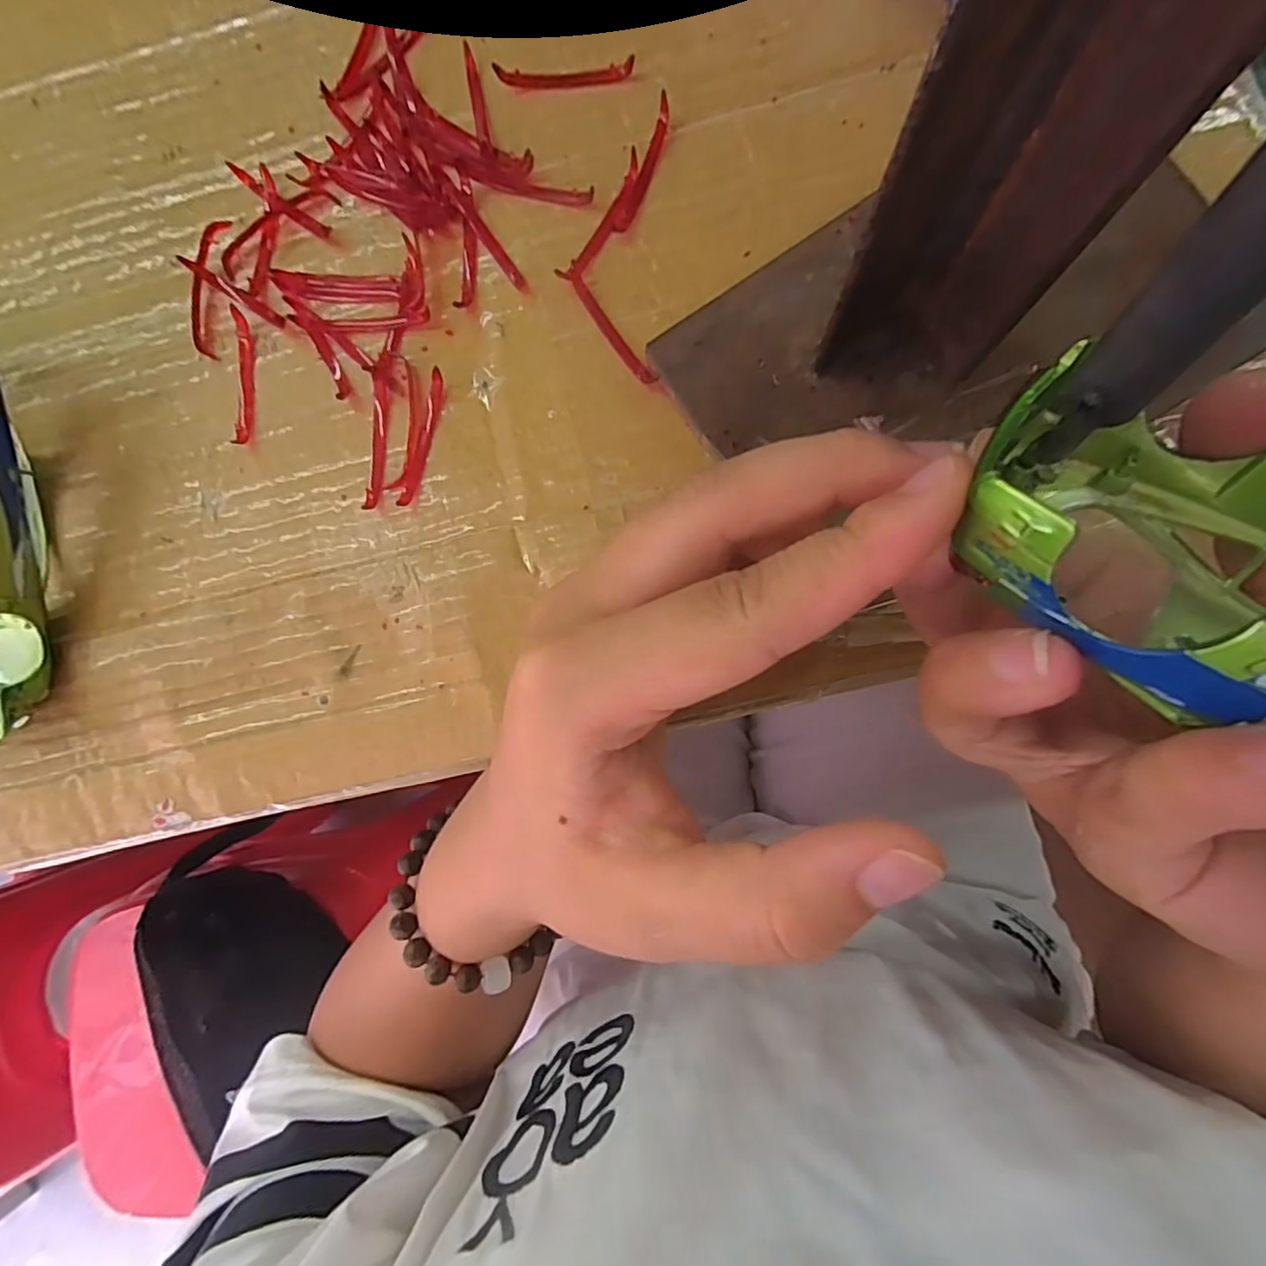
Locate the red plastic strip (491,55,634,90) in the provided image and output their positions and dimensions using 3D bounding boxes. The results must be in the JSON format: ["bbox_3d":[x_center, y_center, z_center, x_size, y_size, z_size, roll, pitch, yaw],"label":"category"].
[{"bbox_3d":[-0.022,-0.182,0.196,0.044,0.007,0.005,0,87,4],"label":"red plastic strip"}]

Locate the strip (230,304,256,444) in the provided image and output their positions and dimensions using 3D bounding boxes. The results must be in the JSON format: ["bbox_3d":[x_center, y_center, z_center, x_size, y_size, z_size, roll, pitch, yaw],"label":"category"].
[{"bbox_3d":[-0.128,-0.084,0.199,0.006,0.005,0.043,0,87,4],"label":"strip"}]

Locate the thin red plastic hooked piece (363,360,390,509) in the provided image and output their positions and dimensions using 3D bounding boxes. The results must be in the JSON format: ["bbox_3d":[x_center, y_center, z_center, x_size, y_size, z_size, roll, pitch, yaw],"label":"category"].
[{"bbox_3d":[-0.083,-0.064,0.195,0.005,0.004,0.047,3,87,4],"label":"thin red plastic hooked piece"}]

